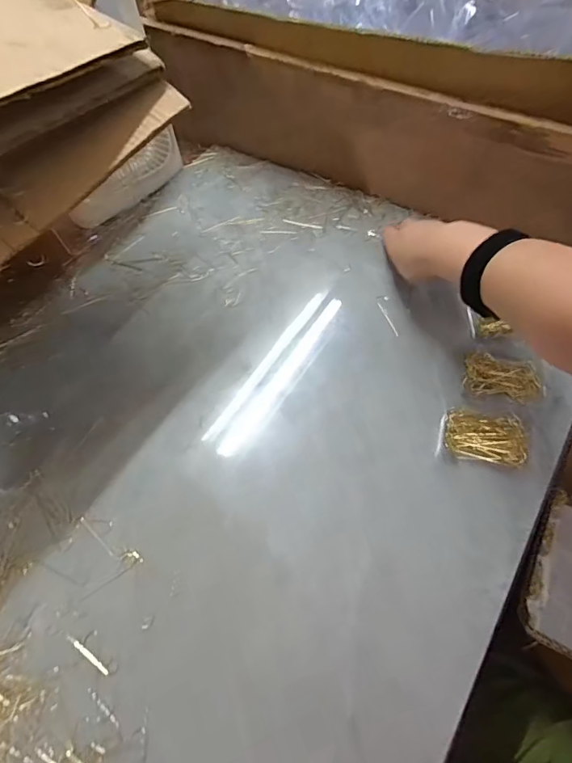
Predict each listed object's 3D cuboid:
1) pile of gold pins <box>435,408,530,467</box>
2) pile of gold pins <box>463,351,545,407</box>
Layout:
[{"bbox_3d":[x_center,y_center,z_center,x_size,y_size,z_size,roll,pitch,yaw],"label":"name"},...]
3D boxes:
[{"bbox_3d":[0.181,0.049,0.422,0.075,0.021,0.044,12,60,11],"label":"pile of gold pins"},{"bbox_3d":[0.214,-0.003,0.454,0.074,0.015,0.045,9,60,10],"label":"pile of gold pins"}]

